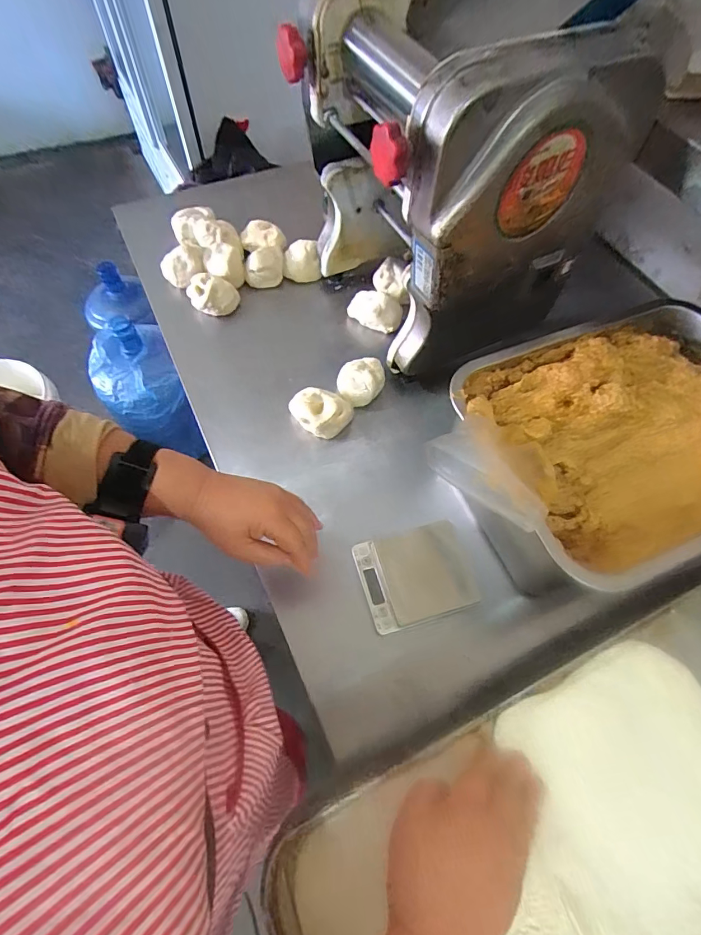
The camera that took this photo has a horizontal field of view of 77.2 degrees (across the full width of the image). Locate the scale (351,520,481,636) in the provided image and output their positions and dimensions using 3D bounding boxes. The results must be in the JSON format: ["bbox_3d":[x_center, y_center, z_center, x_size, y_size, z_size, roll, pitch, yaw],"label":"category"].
[{"bbox_3d":[0.074,0.122,0.504,0.121,0.018,0.102,-14,64,-10],"label":"scale"}]

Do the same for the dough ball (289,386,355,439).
[{"bbox_3d":[-0.042,-0.074,0.605,0.081,0.052,0.064,29,65,12],"label":"dough ball"}]

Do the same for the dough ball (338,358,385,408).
[{"bbox_3d":[0.015,-0.122,0.626,0.065,0.053,0.067,1,62,-2],"label":"dough ball"}]

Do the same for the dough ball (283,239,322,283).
[{"bbox_3d":[-0.084,-0.348,0.737,0.061,0.048,0.057,-7,63,-6],"label":"dough ball"}]

